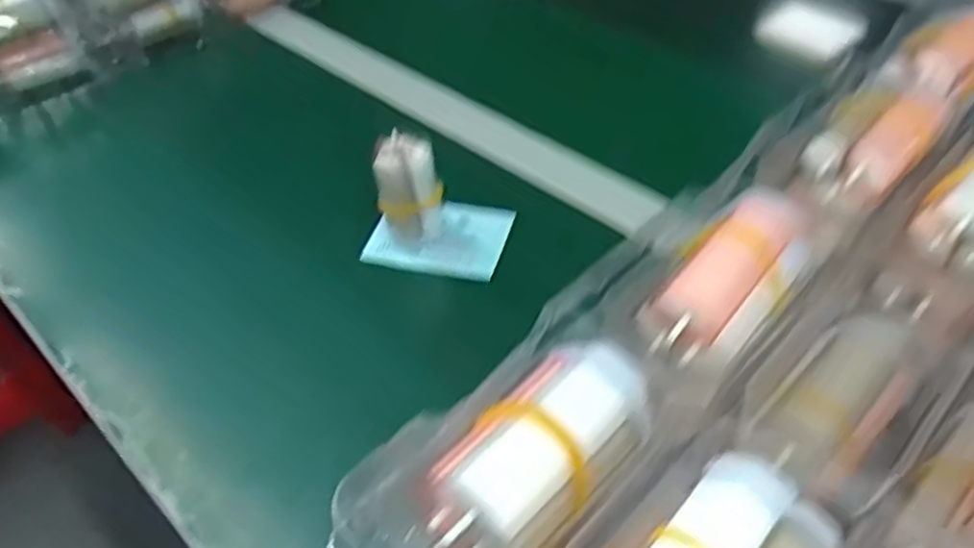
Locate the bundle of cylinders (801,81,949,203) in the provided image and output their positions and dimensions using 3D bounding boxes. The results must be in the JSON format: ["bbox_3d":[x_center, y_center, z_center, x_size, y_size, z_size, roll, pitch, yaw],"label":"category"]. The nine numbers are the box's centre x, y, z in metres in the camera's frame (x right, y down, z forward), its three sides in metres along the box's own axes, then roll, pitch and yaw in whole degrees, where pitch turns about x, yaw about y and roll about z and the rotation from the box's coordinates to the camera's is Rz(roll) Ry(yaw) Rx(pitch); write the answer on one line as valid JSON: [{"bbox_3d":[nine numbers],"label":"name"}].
[{"bbox_3d":[0.153,-0.054,0.292,0.054,0.022,0.032,-34,53,-28],"label":"bundle of cylinders"}]

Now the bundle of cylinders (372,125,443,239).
[{"bbox_3d":[-0.046,-0.051,0.445,0.037,0.063,0.031,-7,45,-4],"label":"bundle of cylinders"}]

